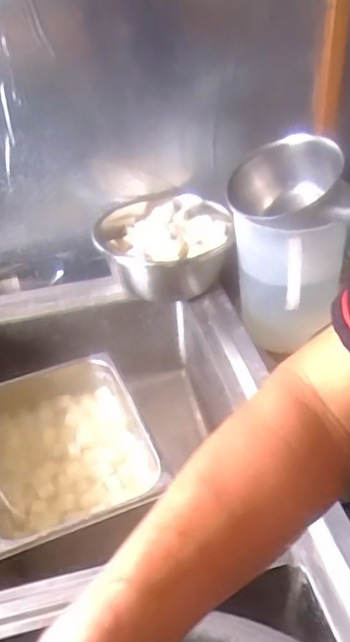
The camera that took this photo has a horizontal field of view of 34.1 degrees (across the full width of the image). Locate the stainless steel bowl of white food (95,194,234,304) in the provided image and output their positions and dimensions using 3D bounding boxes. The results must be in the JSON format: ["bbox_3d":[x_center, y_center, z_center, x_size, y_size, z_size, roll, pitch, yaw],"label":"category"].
[{"bbox_3d":[-0.022,-0.136,1.070,0.242,0.100,0.264,-18,39,-16],"label":"stainless steel bowl of white food"}]

